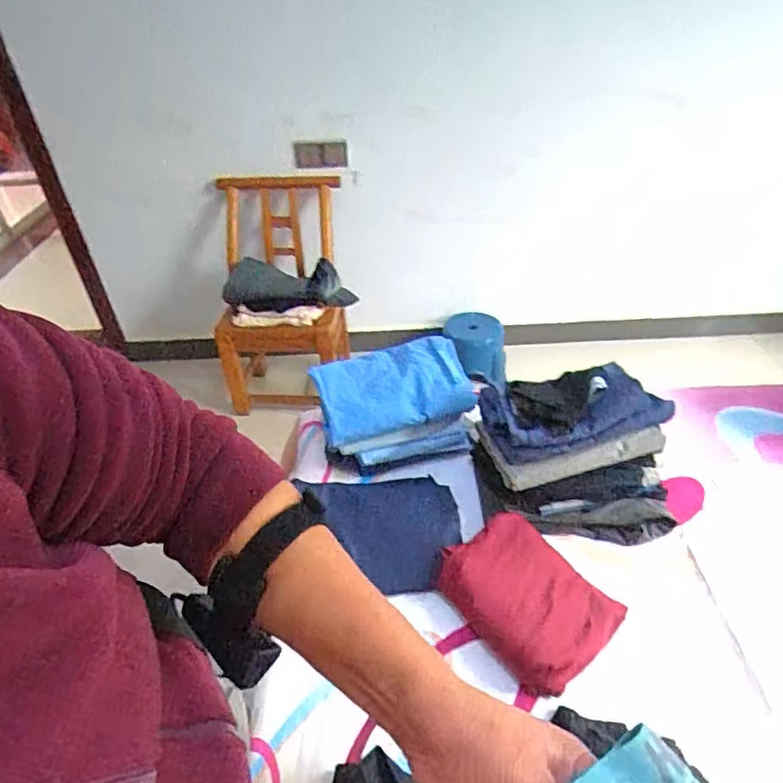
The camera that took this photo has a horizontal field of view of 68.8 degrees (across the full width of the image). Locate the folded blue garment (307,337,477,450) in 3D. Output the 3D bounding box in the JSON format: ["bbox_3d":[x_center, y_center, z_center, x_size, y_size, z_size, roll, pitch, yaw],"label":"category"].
[{"bbox_3d":[-0.001,-0.013,1.093,0.285,0.043,0.185,-13,58,-10],"label":"folded blue garment"}]

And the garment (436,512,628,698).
[{"bbox_3d":[0.193,0.297,0.843,0.195,0.054,0.237,-29,45,-28],"label":"garment"}]

